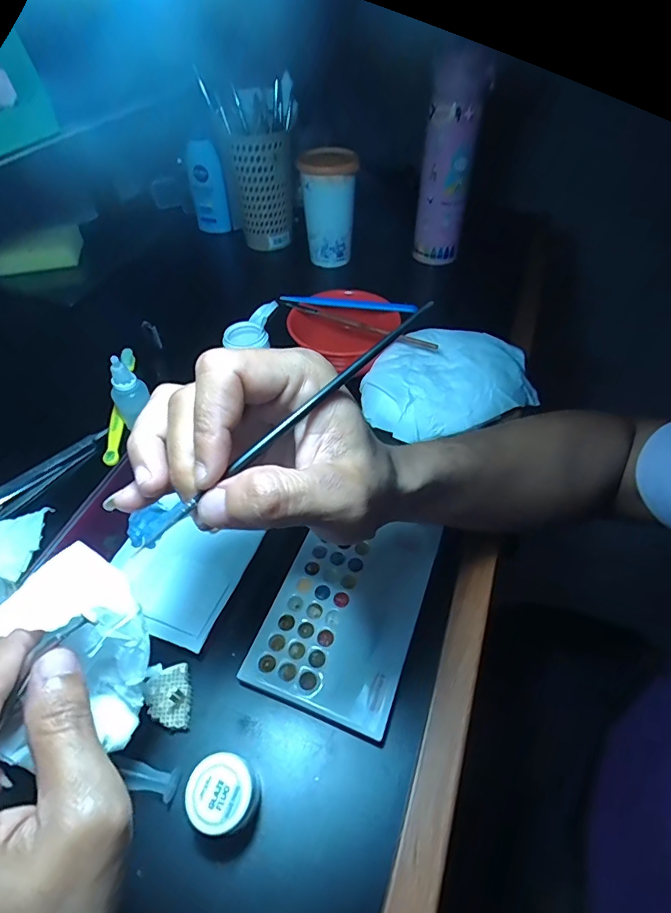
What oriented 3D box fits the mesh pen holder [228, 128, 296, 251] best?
[{"bbox_3d":[-0.095,-0.376,0.652,0.074,0.135,0.081,1,49,0],"label":"mesh pen holder"}]

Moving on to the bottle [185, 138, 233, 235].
[{"bbox_3d":[-0.186,-0.396,0.685,0.051,0.124,0.027,5,52,3],"label":"bottle"}]

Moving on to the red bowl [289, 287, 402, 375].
[{"bbox_3d":[0.007,-0.128,0.478,0.101,0.047,0.087,27,54,22],"label":"red bowl"}]

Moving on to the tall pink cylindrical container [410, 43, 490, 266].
[{"bbox_3d":[0.136,-0.353,0.569,0.061,0.217,0.073,8,49,7],"label":"tall pink cylindrical container"}]

